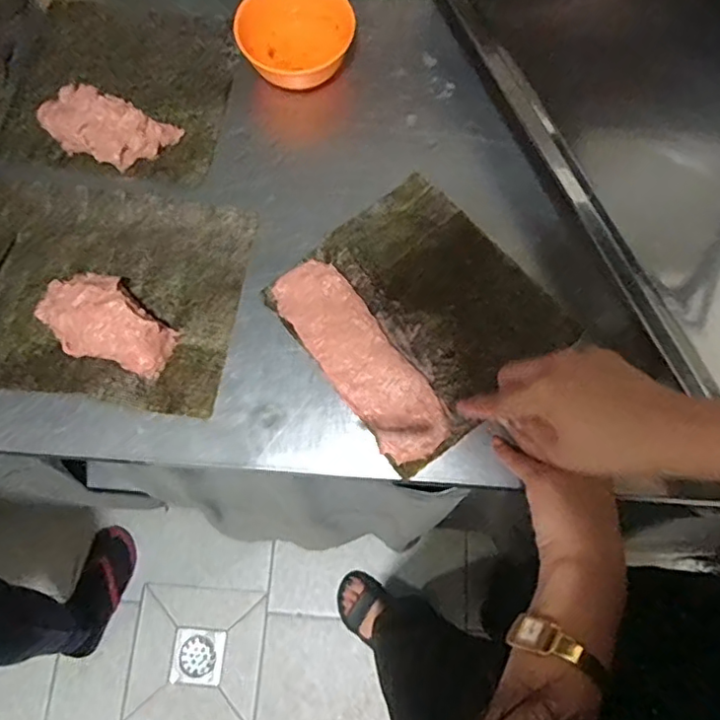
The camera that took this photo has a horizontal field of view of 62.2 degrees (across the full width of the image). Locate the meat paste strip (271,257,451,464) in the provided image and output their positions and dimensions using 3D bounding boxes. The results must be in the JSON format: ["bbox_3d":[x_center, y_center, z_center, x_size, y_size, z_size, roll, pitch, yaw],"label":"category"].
[{"bbox_3d":[-0.001,-0.004,0.478,0.059,0.008,0.183,-35,75,-10],"label":"meat paste strip"}]

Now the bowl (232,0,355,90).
[{"bbox_3d":[-0.057,-0.293,0.541,0.106,0.043,0.083,-12,73,-3],"label":"bowl"}]

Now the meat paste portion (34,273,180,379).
[{"bbox_3d":[-0.204,-0.032,0.476,0.114,0.028,0.065,24,74,8],"label":"meat paste portion"}]

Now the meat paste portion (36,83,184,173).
[{"bbox_3d":[-0.230,-0.207,0.527,0.122,0.032,0.052,17,73,6],"label":"meat paste portion"}]

